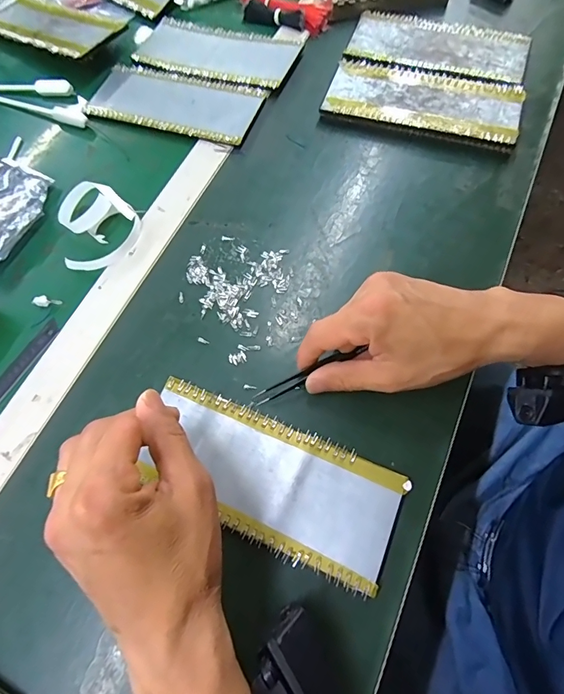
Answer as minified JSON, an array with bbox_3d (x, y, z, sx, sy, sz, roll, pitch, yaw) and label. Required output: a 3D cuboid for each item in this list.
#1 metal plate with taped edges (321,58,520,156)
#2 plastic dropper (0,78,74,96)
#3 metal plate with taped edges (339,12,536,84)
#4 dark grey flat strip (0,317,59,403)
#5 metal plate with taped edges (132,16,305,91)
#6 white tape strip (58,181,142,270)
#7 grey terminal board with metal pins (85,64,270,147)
[{"bbox_3d":[0.151,-0.265,0.436,0.200,0.018,0.092,18,70,9],"label":"metal plate with taped edges"},{"bbox_3d":[-0.323,-0.317,0.487,0.143,0.015,0.020,8,69,6],"label":"plastic dropper"},{"bbox_3d":[0.184,-0.358,0.476,0.199,0.009,0.091,19,71,10],"label":"metal plate with taped edges"},{"bbox_3d":[-0.232,0.019,0.354,0.020,0.004,0.100,30,73,13],"label":"dark grey flat strip"},{"bbox_3d":[-0.083,-0.359,0.489,0.199,0.006,0.085,20,72,14],"label":"metal plate with taped edges"},{"bbox_3d":[-0.178,-0.120,0.392,0.073,0.022,0.086,-18,69,-4],"label":"white tape strip"},{"bbox_3d":[-0.128,-0.283,0.462,0.206,0.008,0.086,19,71,10],"label":"grey terminal board with metal pins"}]

